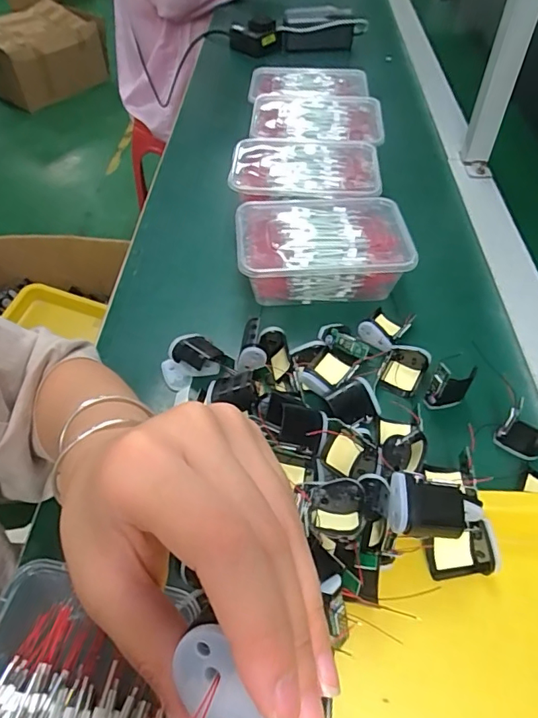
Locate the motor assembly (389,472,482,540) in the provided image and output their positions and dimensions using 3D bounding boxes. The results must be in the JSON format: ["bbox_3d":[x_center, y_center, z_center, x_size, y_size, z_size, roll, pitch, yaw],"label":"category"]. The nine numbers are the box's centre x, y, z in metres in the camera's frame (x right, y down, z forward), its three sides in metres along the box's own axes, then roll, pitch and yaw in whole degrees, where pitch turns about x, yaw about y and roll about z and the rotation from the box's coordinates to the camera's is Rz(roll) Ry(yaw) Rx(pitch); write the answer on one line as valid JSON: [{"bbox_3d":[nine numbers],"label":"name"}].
[{"bbox_3d":[0.104,0.095,0.313,0.059,0.024,0.036,10,82,-3],"label":"motor assembly"}]

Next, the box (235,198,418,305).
[{"bbox_3d":[0.052,-0.107,0.501,0.163,0.066,0.114,-5,49,-3],"label":"box"}]

